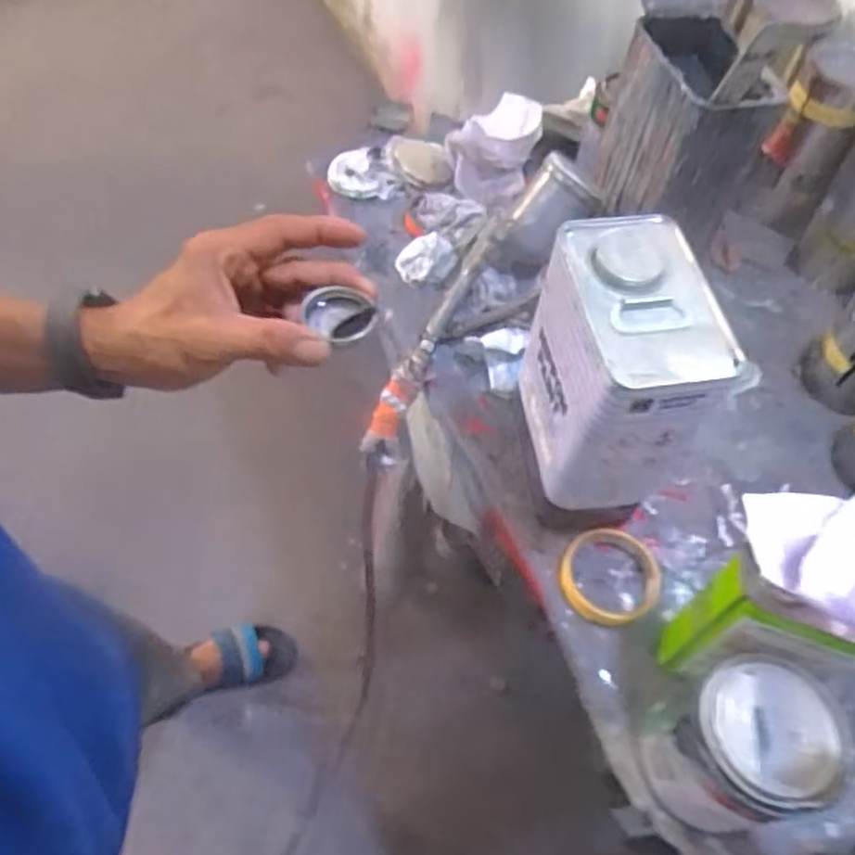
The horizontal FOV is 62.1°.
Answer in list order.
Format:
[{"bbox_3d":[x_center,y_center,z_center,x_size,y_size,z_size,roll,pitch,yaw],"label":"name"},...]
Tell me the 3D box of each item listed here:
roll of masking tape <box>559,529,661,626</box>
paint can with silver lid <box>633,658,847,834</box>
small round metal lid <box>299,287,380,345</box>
[{"bbox_3d":[0.173,0.140,0.671,0.092,0.021,0.090,2,57,-3],"label":"roll of masking tape"},{"bbox_3d":[0.230,0.241,0.533,0.108,0.131,0.094,-26,63,-19],"label":"paint can with silver lid"},{"bbox_3d":[-0.044,-0.061,0.383,0.039,0.009,0.034,39,63,19],"label":"small round metal lid"}]

